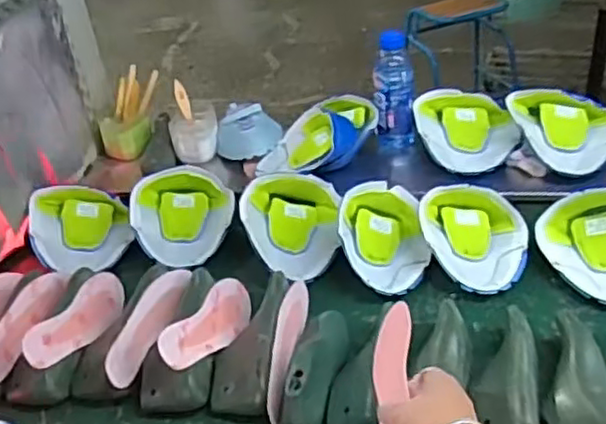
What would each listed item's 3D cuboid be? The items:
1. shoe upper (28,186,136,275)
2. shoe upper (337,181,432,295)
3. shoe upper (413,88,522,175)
[{"bbox_3d":[-0.363,0.029,1.106,0.158,0.085,0.152,-17,41,-16],"label":"shoe upper"},{"bbox_3d":[0.120,0.038,0.983,0.132,0.073,0.165,2,39,6],"label":"shoe upper"},{"bbox_3d":[0.291,-0.151,1.165,0.168,0.072,0.179,-9,39,-7],"label":"shoe upper"}]

